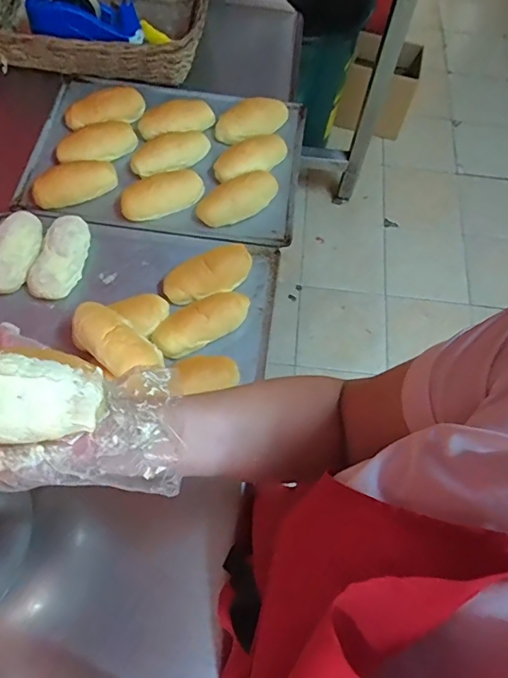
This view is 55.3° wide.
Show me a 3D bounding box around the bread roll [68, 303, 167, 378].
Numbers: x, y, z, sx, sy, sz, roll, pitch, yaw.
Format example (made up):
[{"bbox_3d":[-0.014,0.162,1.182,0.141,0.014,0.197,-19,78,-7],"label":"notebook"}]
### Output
[{"bbox_3d":[-0.180,0.004,0.635,0.132,0.049,0.067,31,67,11],"label":"bread roll"}]

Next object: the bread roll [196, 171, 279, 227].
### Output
[{"bbox_3d":[-0.021,-0.224,0.777,0.137,0.036,0.065,-25,69,-14],"label":"bread roll"}]

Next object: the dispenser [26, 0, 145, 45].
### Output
[{"bbox_3d":[-0.302,-0.567,0.852,0.187,0.073,0.083,5,65,-1],"label":"dispenser"}]

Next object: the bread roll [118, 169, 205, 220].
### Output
[{"bbox_3d":[-0.148,-0.233,0.781,0.134,0.036,0.056,-20,68,-12],"label":"bread roll"}]

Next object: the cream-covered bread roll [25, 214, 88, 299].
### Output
[{"bbox_3d":[-0.290,-0.123,0.724,0.071,0.040,0.129,8,65,0],"label":"cream-covered bread roll"}]

